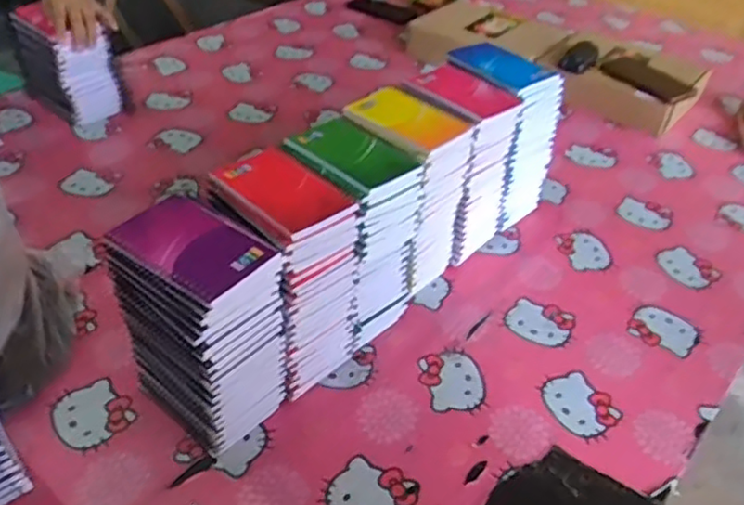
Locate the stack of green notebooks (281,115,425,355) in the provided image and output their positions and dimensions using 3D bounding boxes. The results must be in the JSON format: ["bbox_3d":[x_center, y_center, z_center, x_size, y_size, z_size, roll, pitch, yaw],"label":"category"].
[{"bbox_3d":[-0.032,-0.021,0.766,0.138,0.222,0.110,31,46,29],"label":"stack of green notebooks"}]

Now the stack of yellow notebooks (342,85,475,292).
[{"bbox_3d":[0.034,-0.070,0.816,0.124,0.235,0.118,28,44,27],"label":"stack of yellow notebooks"}]

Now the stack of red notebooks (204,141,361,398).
[{"bbox_3d":[-0.094,0.027,0.702,0.136,0.221,0.101,31,46,30],"label":"stack of red notebooks"}]

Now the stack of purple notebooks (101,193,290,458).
[{"bbox_3d":[-0.159,0.073,0.637,0.134,0.225,0.097,29,45,28],"label":"stack of purple notebooks"}]

